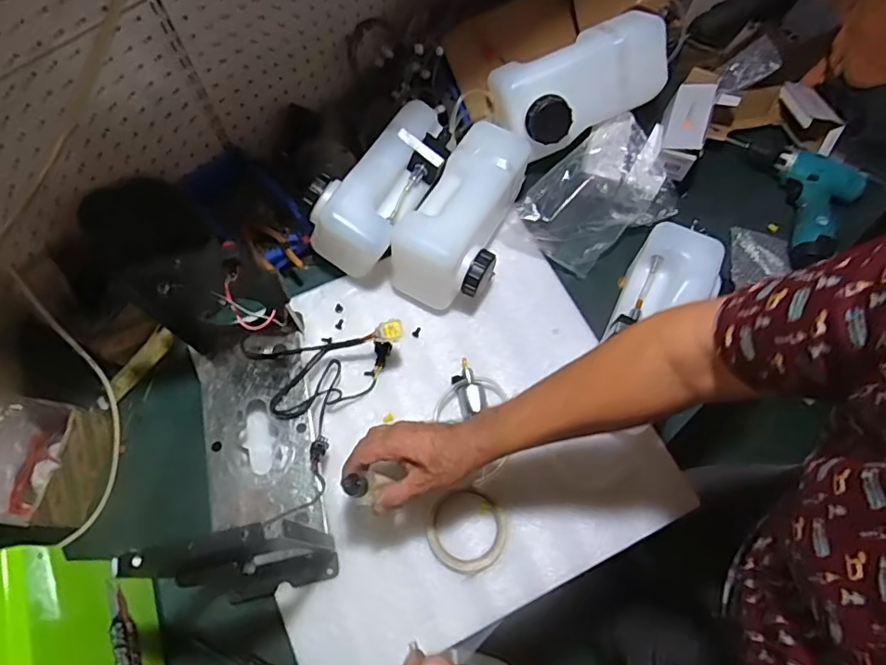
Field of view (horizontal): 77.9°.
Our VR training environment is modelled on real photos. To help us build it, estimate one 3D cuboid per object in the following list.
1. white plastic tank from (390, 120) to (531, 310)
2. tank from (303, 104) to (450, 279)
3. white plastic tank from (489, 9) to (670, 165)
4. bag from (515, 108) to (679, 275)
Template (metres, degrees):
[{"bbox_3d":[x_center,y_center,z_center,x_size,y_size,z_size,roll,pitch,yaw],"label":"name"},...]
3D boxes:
[{"bbox_3d":[0.032,-0.170,0.799,0.126,0.137,0.263,20,69,7],"label":"white plastic tank"},{"bbox_3d":[-0.079,-0.217,0.787,0.130,0.100,0.259,45,66,-13],"label":"tank"},{"bbox_3d":[0.212,-0.382,0.857,0.285,0.124,0.138,-23,70,-9],"label":"white plastic tank"},{"bbox_3d":[0.247,-0.203,0.834,0.168,0.089,0.263,41,73,14],"label":"bag"}]

